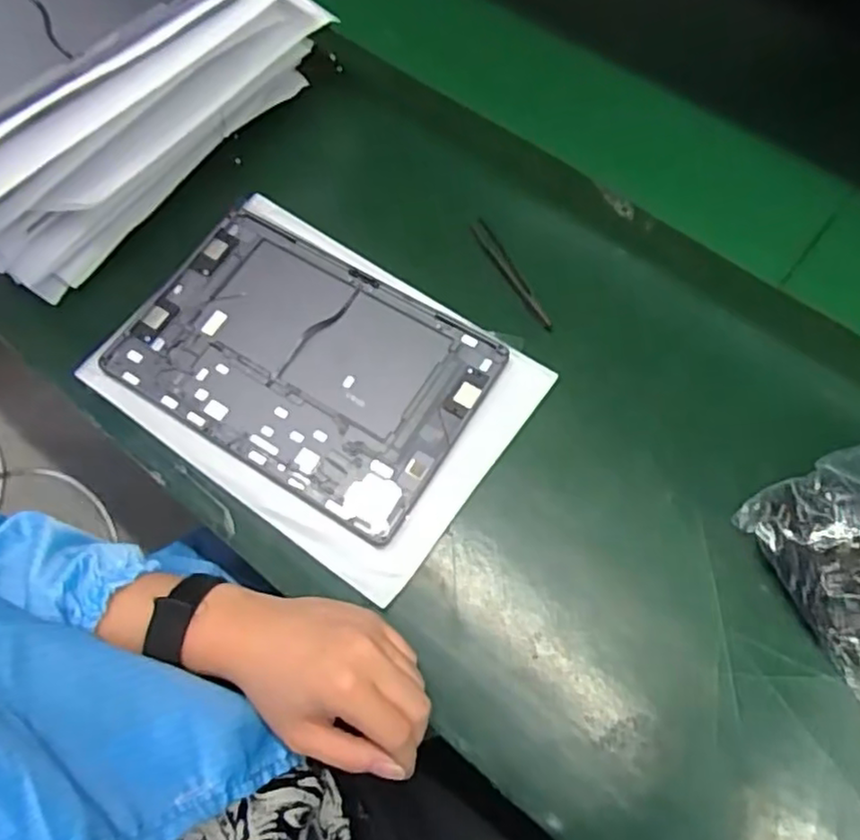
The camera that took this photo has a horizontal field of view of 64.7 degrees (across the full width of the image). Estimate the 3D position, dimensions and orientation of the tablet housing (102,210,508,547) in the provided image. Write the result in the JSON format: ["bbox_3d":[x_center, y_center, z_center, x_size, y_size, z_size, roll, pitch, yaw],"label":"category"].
[{"bbox_3d":[-0.091,-0.042,0.495,0.254,0.006,0.166,31,73,14],"label":"tablet housing"}]

